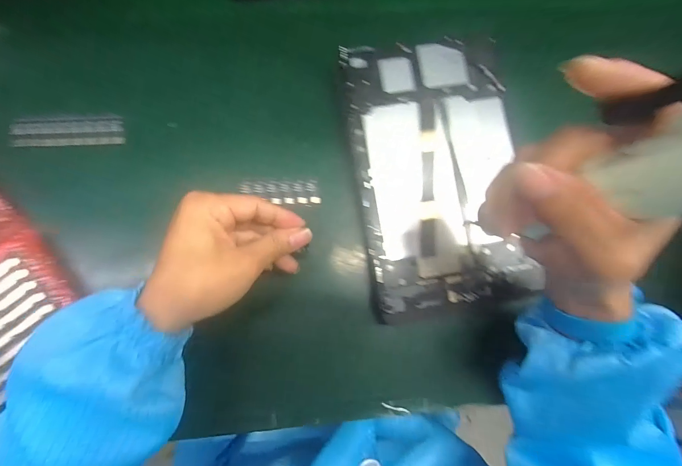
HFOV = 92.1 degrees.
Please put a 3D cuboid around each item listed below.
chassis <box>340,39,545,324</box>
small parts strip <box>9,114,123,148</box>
[{"bbox_3d":[0.087,-0.054,0.294,0.145,0.023,0.241,-8,83,-4],"label":"chassis"},{"bbox_3d":[-0.254,-0.096,0.307,0.093,0.011,0.029,-4,83,-3],"label":"small parts strip"}]

